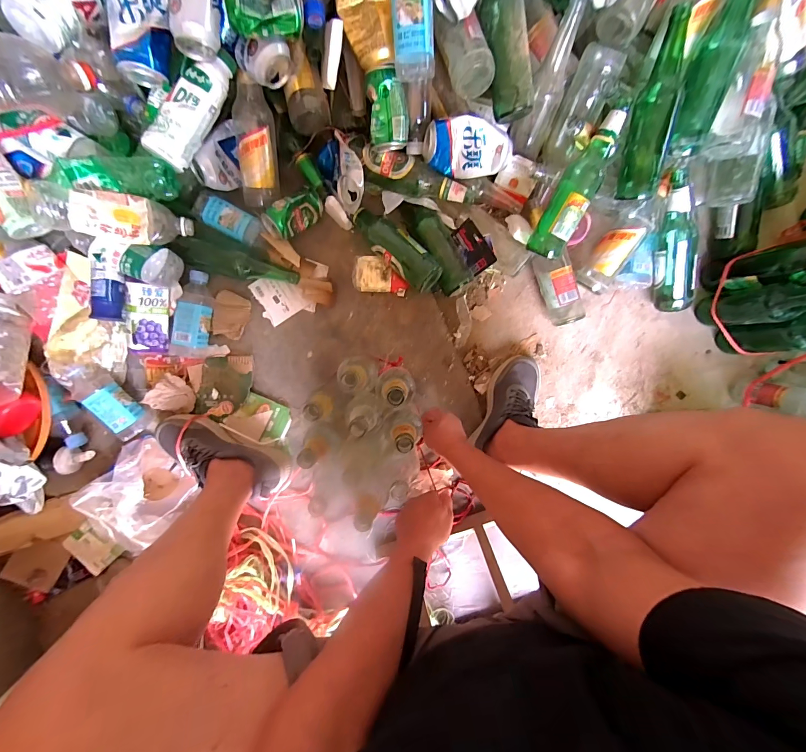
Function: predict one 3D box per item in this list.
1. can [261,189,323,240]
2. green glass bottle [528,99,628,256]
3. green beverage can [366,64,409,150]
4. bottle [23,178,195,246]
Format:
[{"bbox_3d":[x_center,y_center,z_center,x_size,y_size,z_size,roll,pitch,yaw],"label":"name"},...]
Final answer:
[{"bbox_3d":[-0.207,-0.308,0.674,0.114,0.071,0.052,-33,94,0],"label":"can"},{"bbox_3d":[0.312,-0.338,0.623,0.065,0.062,0.258,24,113,-3],"label":"green glass bottle"},{"bbox_3d":[-0.027,-0.451,0.599,0.066,0.060,0.115,-10,128,-7],"label":"green beverage can"},{"bbox_3d":[-0.482,-0.264,0.593,0.217,0.074,0.079,1,94,-29],"label":"bottle"}]

